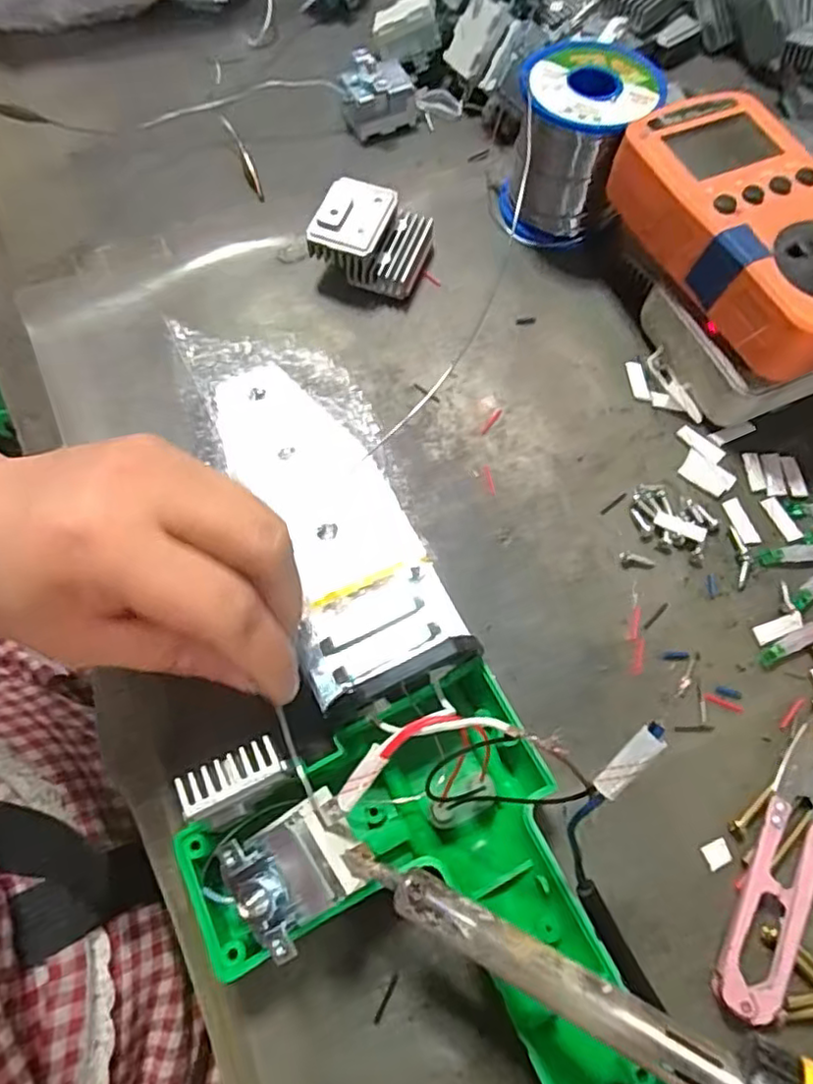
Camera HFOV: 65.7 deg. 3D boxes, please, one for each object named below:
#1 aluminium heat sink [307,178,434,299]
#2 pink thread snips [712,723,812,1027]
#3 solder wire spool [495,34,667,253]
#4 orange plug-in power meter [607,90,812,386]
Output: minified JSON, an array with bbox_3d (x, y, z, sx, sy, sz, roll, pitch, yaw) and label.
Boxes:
[{"bbox_3d":[-0.016,-0.149,0.310,0.052,0.030,0.042,15,69,6],"label":"aluminium heat sink"},{"bbox_3d":[0.129,0.111,0.215,0.022,0.012,0.096,33,72,12],"label":"pink thread snips"},{"bbox_3d":[0.083,-0.196,0.311,0.061,0.065,0.069,15,69,6],"label":"solder wire spool"},{"bbox_3d":[0.144,-0.128,0.262,0.063,0.031,0.123,-23,70,-9],"label":"orange plug-in power meter"}]

